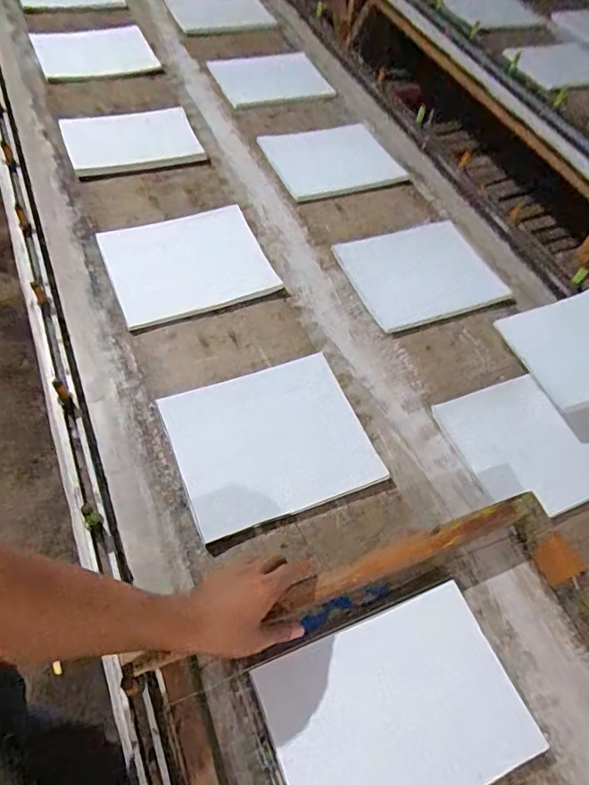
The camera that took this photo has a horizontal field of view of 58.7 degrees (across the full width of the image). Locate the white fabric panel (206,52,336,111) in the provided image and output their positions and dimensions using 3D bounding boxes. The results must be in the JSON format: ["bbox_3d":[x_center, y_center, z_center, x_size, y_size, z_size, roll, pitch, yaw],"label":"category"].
[{"bbox_3d":[-0.051,-0.797,1.330,0.279,0.019,0.255,-16,60,-17],"label":"white fabric panel"}]

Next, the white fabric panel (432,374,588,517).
[{"bbox_3d":[0.374,0.066,0.780,0.260,0.019,0.204,-20,67,-11],"label":"white fabric panel"}]

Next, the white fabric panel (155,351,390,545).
[{"bbox_3d":[-0.036,0.066,0.760,0.264,0.016,0.228,-19,65,-13],"label":"white fabric panel"}]

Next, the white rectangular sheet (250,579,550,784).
[{"bbox_3d":[0.114,0.357,0.584,0.273,0.011,0.195,-16,59,-17],"label":"white rectangular sheet"}]

